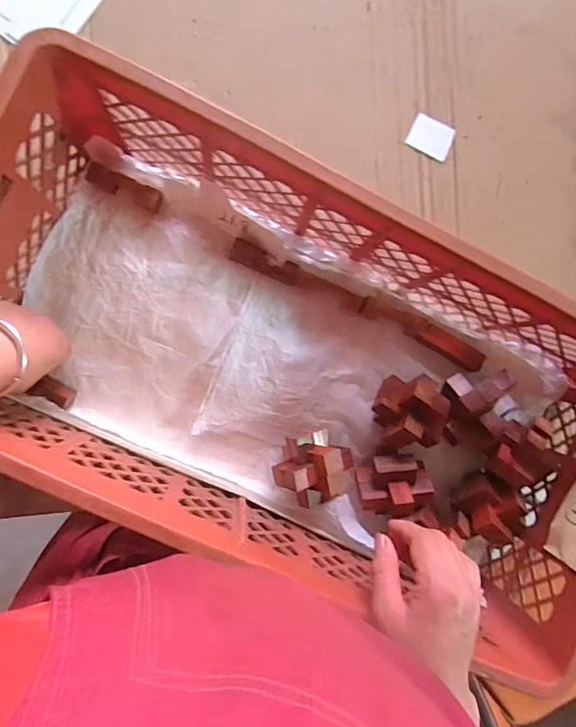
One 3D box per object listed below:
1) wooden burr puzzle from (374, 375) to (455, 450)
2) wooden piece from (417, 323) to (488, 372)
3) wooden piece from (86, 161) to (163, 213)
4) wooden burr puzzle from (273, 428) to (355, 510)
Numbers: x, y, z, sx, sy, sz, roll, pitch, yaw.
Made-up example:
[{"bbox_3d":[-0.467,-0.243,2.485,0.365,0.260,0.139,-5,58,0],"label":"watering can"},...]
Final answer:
[{"bbox_3d":[0.137,0.053,0.519,0.082,0.071,0.075,0,89,-6],"label":"wooden burr puzzle"},{"bbox_3d":[0.195,-0.020,0.555,0.084,0.020,0.023,33,86,-4],"label":"wooden piece"},{"bbox_3d":[-0.180,-0.196,0.518,0.085,0.018,0.025,25,86,-5],"label":"wooden piece"},{"bbox_3d":[0.027,0.113,0.511,0.083,0.064,0.073,-11,90,-6],"label":"wooden burr puzzle"}]

